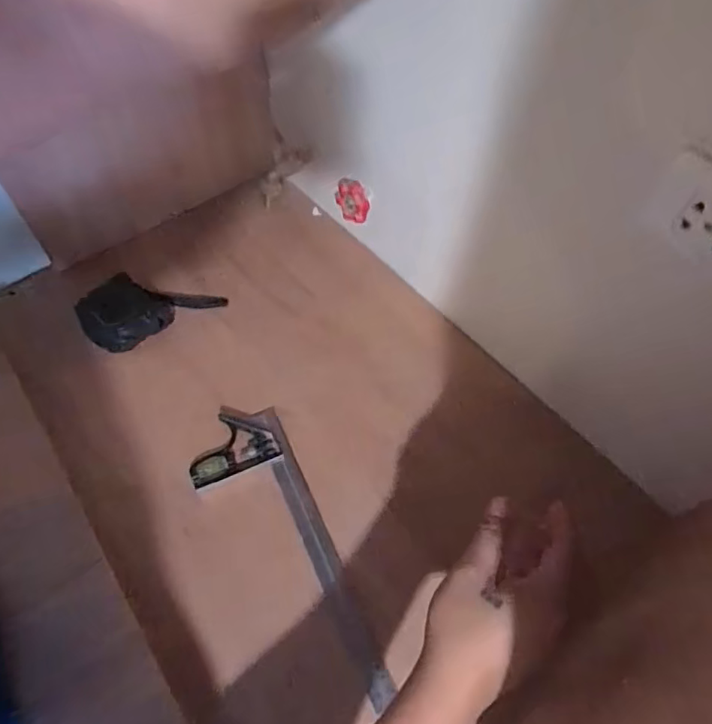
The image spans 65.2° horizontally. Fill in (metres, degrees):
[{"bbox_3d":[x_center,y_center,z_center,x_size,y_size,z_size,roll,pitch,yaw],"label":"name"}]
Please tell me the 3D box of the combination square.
[{"bbox_3d":[-0.077,0.182,0.543,0.102,0.018,0.314,-21,61,-14],"label":"combination square"}]

